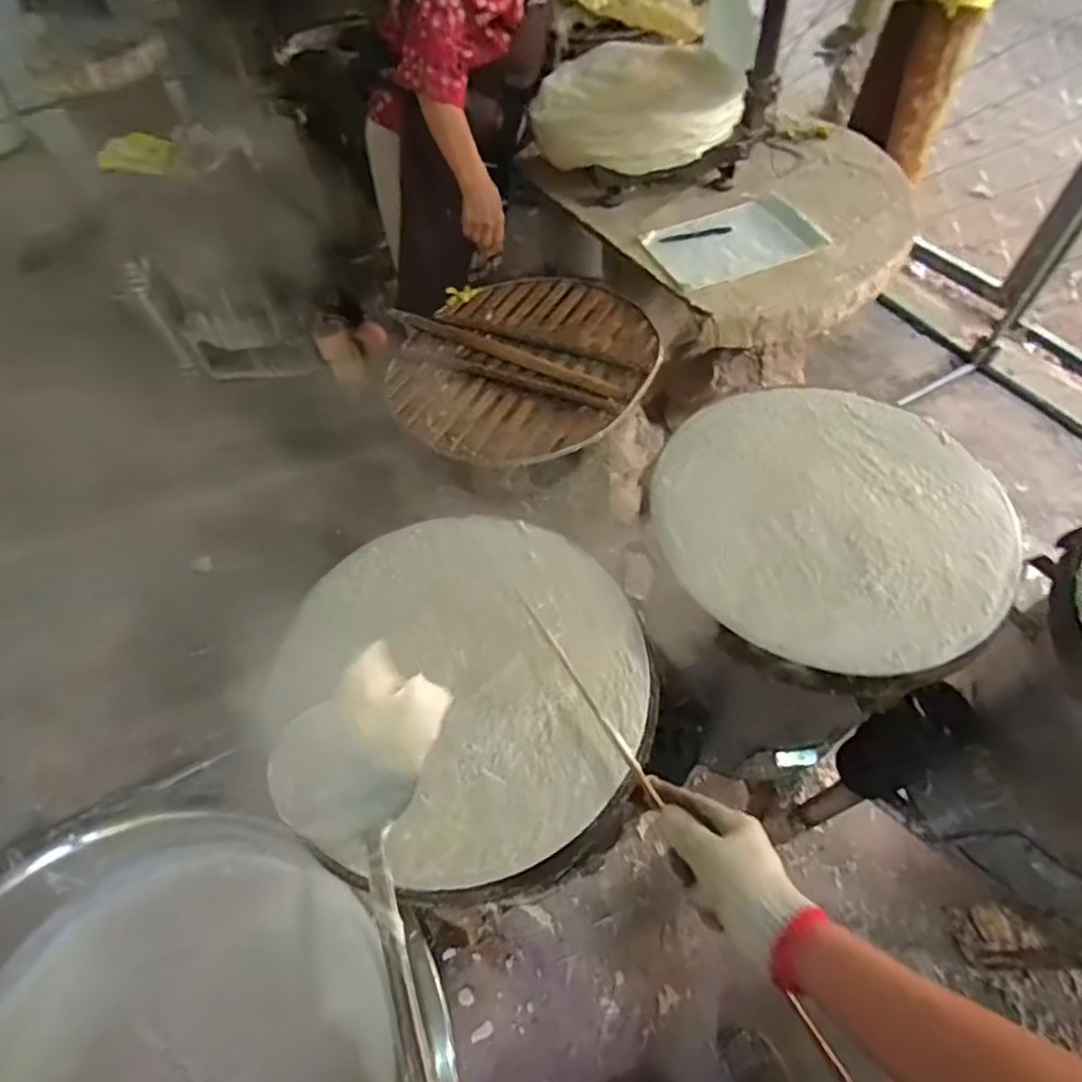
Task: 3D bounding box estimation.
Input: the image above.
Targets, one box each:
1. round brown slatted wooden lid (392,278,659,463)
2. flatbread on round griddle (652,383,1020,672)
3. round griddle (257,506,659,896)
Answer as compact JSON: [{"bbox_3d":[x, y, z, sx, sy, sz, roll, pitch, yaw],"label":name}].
[{"bbox_3d":[-0.027,-0.265,0.935,0.376,0.056,0.386,-2,56,3],"label":"round brown slatted wooden lid"},{"bbox_3d":[0.324,-0.035,0.735,0.372,0.030,0.379,-22,61,-11],"label":"flatbread on round griddle"},{"bbox_3d":[-0.070,0.133,0.670,0.353,0.036,0.389,-38,62,-20],"label":"round griddle"}]

